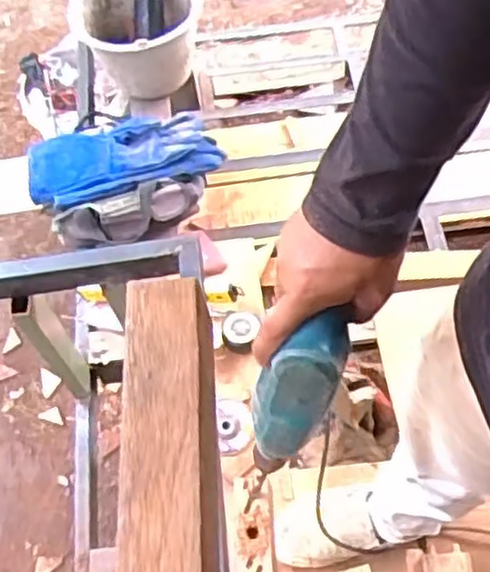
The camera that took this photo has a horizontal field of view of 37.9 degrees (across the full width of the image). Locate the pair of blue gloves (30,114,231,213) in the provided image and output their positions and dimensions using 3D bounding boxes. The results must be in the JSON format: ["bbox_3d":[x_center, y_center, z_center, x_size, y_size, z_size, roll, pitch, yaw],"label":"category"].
[{"bbox_3d":[-0.249,-0.268,1.456,0.391,0.052,0.169,-17,62,-5],"label":"pair of blue gloves"}]

